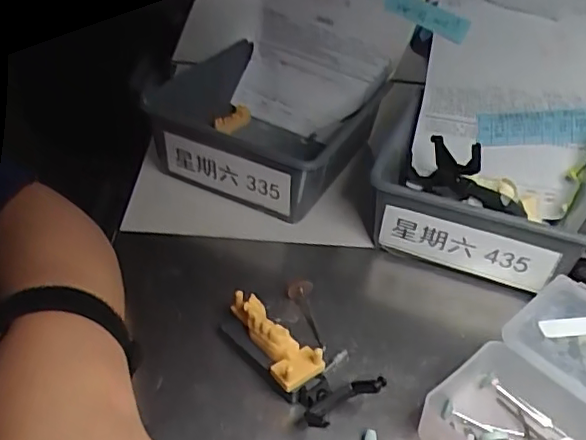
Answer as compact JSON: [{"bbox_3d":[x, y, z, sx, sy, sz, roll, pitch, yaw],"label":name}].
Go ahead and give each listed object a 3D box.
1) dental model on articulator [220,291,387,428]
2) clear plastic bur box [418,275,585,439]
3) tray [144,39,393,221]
[{"bbox_3d":[0.000,0.078,0.340,0.037,0.029,0.098,-24,48,-31],"label":"dental model on articulator"},{"bbox_3d":[0.145,0.094,0.342,0.153,0.030,0.076,-28,50,-34],"label":"clear plastic bur box"},{"bbox_3d":[-0.021,-0.073,0.499,0.151,0.072,0.149,22,42,18],"label":"tray"}]

